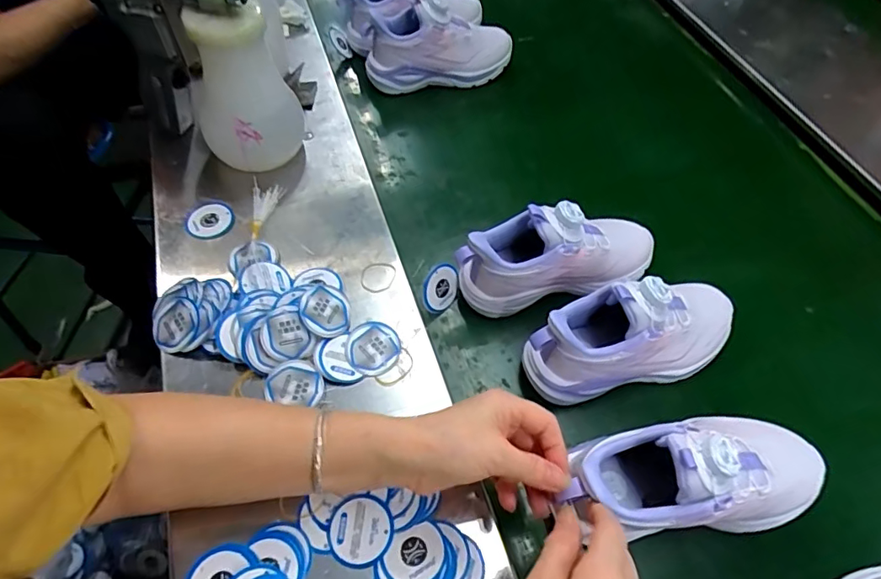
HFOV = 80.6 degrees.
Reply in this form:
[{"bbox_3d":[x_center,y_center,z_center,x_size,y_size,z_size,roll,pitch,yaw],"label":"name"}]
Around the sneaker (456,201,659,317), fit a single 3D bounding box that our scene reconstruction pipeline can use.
[{"bbox_3d":[0.120,-0.039,0.520,0.205,0.108,0.068,-14,59,-9],"label":"sneaker"}]

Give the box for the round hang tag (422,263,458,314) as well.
[{"bbox_3d":[0.000,0.000,0.531,0.047,0.050,0.005,-23,28,-40],"label":"round hang tag"}]

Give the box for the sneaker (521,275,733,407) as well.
[{"bbox_3d":[0.179,0.039,0.473,0.212,0.107,0.070,-11,59,-9],"label":"sneaker"}]

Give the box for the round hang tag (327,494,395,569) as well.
[{"bbox_3d":[-0.060,0.182,0.392,0.048,0.006,0.048,0,58,0],"label":"round hang tag"}]

